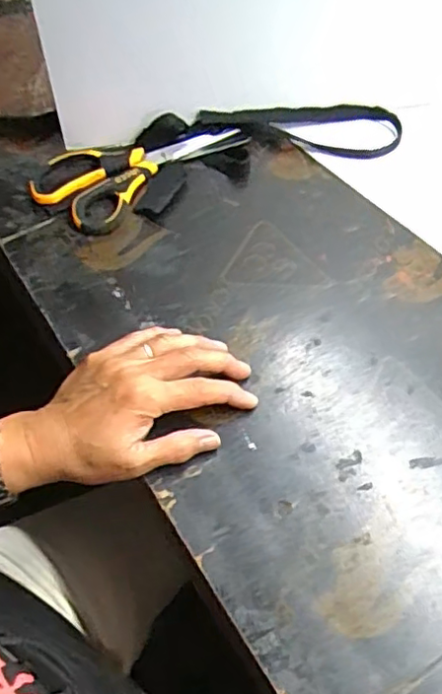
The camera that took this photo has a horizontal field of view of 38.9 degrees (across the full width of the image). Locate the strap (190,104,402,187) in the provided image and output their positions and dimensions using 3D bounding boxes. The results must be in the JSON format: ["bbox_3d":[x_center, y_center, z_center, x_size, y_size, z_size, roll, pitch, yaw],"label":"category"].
[{"bbox_3d":[0.073,-0.201,0.603,0.190,0.020,0.078,-6,57,-3],"label":"strap"}]

